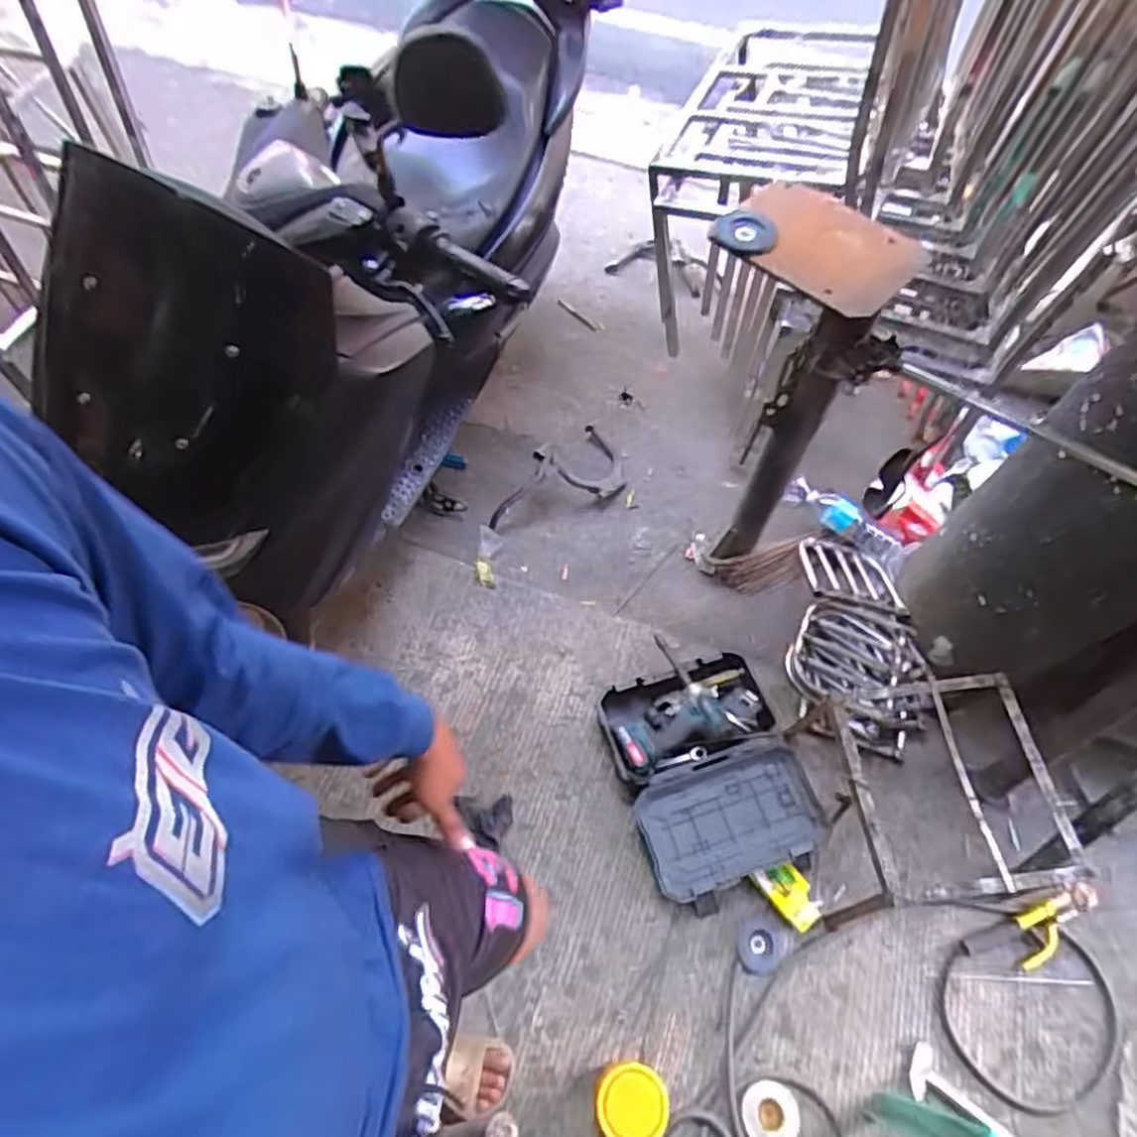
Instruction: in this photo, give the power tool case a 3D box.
[{"bbox_3d":[0.319,0.435,1.541,0.402,0.104,0.488,-16,60,-12],"label":"power tool case"}]

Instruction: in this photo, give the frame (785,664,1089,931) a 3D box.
[{"bbox_3d":[0.703,0.449,1.427,0.413,0.319,0.416,-7,59,-7],"label":"frame"}]

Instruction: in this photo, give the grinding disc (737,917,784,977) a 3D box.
[{"bbox_3d":[0.385,0.756,1.410,0.094,0.010,0.096,1,58,-2],"label":"grinding disc"}]

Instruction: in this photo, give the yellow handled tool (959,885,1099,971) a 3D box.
[{"bbox_3d":[0.951,0.740,1.432,0.302,0.050,0.094,-17,60,-13],"label":"yellow handled tool"}]

